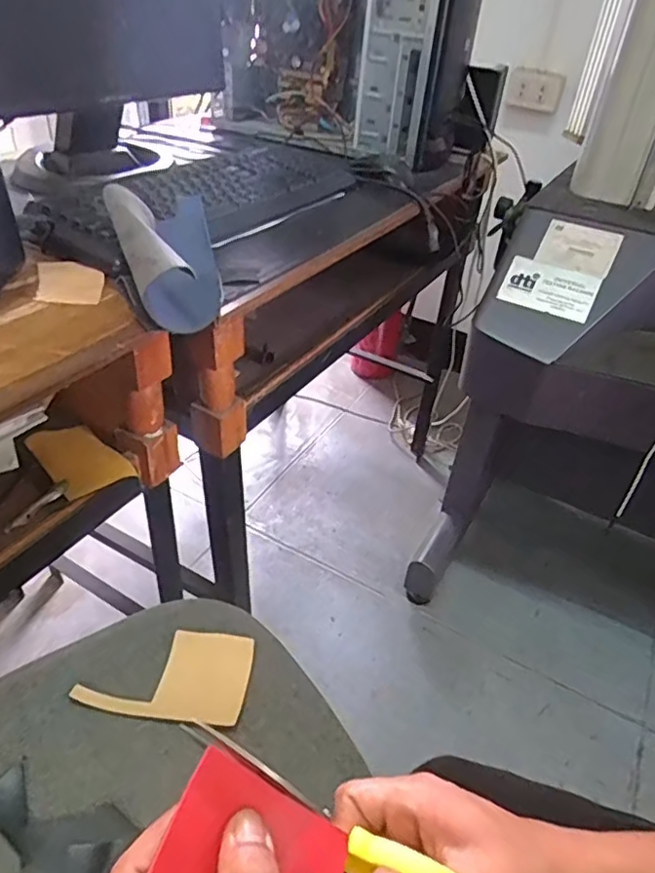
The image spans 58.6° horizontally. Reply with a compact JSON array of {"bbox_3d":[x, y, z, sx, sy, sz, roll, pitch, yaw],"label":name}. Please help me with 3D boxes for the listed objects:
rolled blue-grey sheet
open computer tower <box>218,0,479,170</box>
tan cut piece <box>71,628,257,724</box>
[{"bbox_3d":[-0.150,-0.177,0.554,0.095,0.065,0.188,-10,41,-18],"label":"rolled blue-grey sheet"},{"bbox_3d":[0.018,-0.670,0.956,0.435,0.342,0.163,18,41,16],"label":"open computer tower"},{"bbox_3d":[-0.144,0.212,0.527,0.146,0.006,0.077,4,49,8],"label":"tan cut piece"}]

